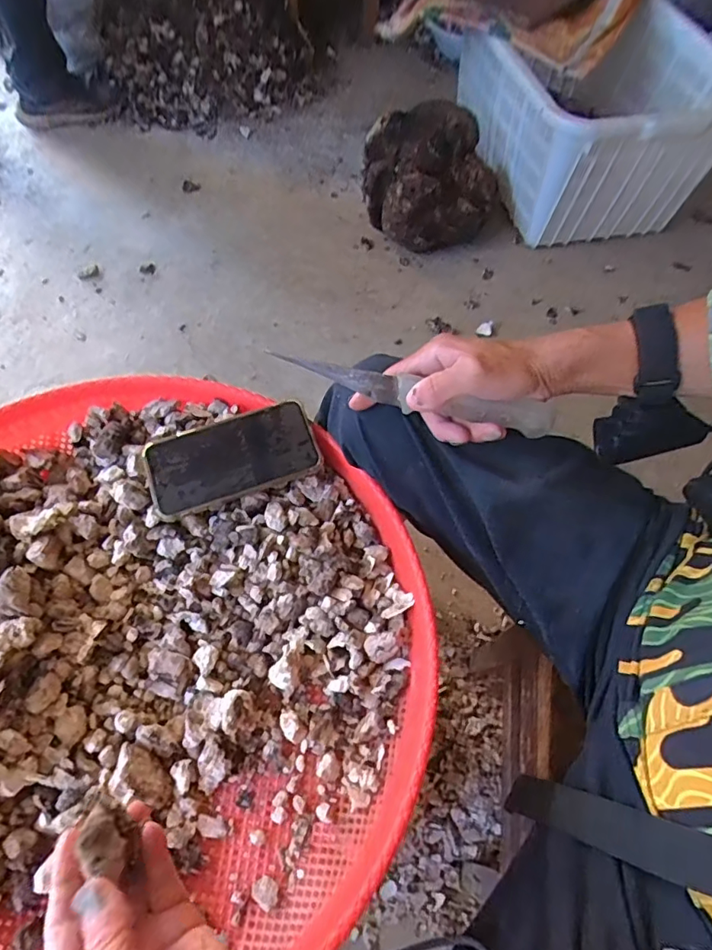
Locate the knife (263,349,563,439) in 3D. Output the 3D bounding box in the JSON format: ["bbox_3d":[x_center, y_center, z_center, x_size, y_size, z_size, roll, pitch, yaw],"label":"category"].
[{"bbox_3d":[0.043,-0.061,0.393,0.206,0.030,0.015,14,61,3],"label":"knife"}]

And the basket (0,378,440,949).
[{"bbox_3d":[-0.197,0.136,0.413,0.497,0.076,0.477,2,61,-3],"label":"basket"}]

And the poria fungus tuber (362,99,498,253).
[{"bbox_3d":[0.162,-0.627,1.119,0.283,0.197,0.263,12,61,3],"label":"poria fungus tuber"}]

